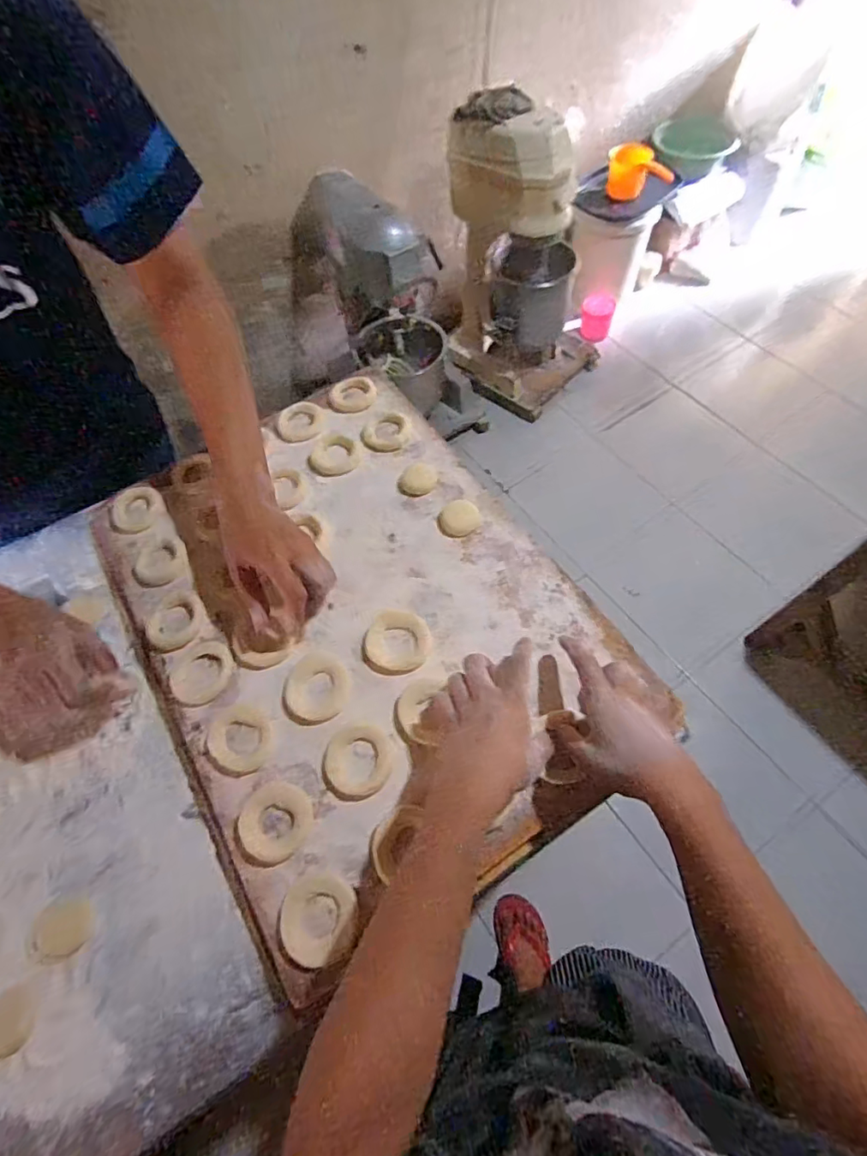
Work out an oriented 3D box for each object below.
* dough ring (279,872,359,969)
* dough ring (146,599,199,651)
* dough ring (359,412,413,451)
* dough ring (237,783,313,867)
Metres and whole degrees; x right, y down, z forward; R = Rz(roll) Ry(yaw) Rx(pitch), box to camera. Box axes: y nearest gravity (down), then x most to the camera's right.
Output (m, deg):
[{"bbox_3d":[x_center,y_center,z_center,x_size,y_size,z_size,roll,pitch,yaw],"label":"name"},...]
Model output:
[{"bbox_3d":[-0.094,0.280,0.441,0.061,0.008,0.063,-1,61,3],"label":"dough ring"},{"bbox_3d":[-0.285,0.050,0.586,0.054,0.009,0.062,-19,62,-7],"label":"dough ring"},{"bbox_3d":[-0.062,-0.192,0.698,0.065,0.012,0.057,6,62,7],"label":"dough ring"},{"bbox_3d":[-0.142,0.218,0.480,0.064,0.009,0.066,-1,61,3],"label":"dough ring"}]

